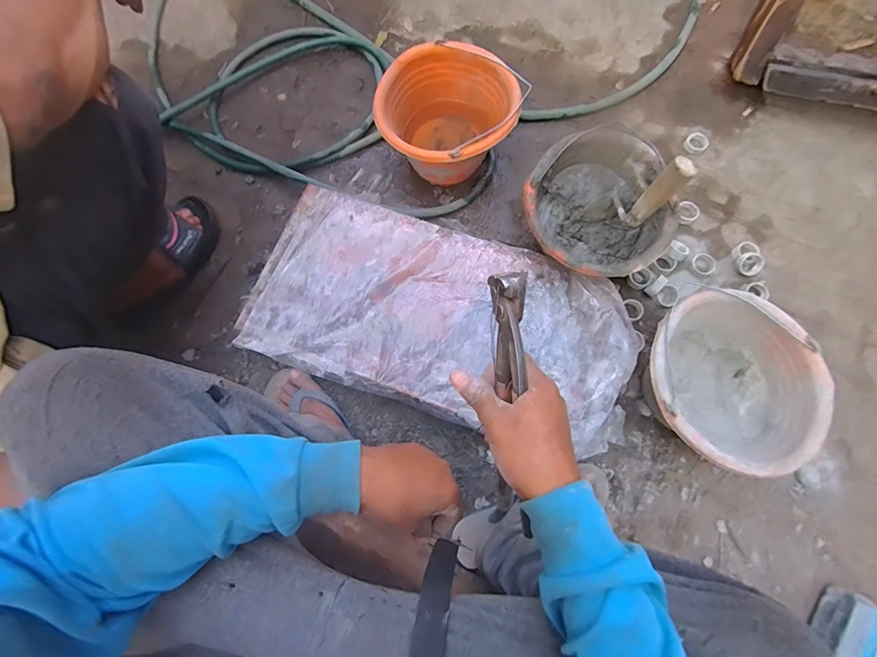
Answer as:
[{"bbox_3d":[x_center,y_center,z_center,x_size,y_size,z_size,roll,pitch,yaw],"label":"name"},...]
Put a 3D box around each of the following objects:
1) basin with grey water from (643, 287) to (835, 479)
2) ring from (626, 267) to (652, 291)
[{"bbox_3d":[0.440,0.084,0.686,0.243,0.143,0.244,0,75,1],"label":"basin with grey water"},{"bbox_3d":[0.390,-0.096,0.831,0.043,0.015,0.039,-40,79,-7],"label":"ring"}]

